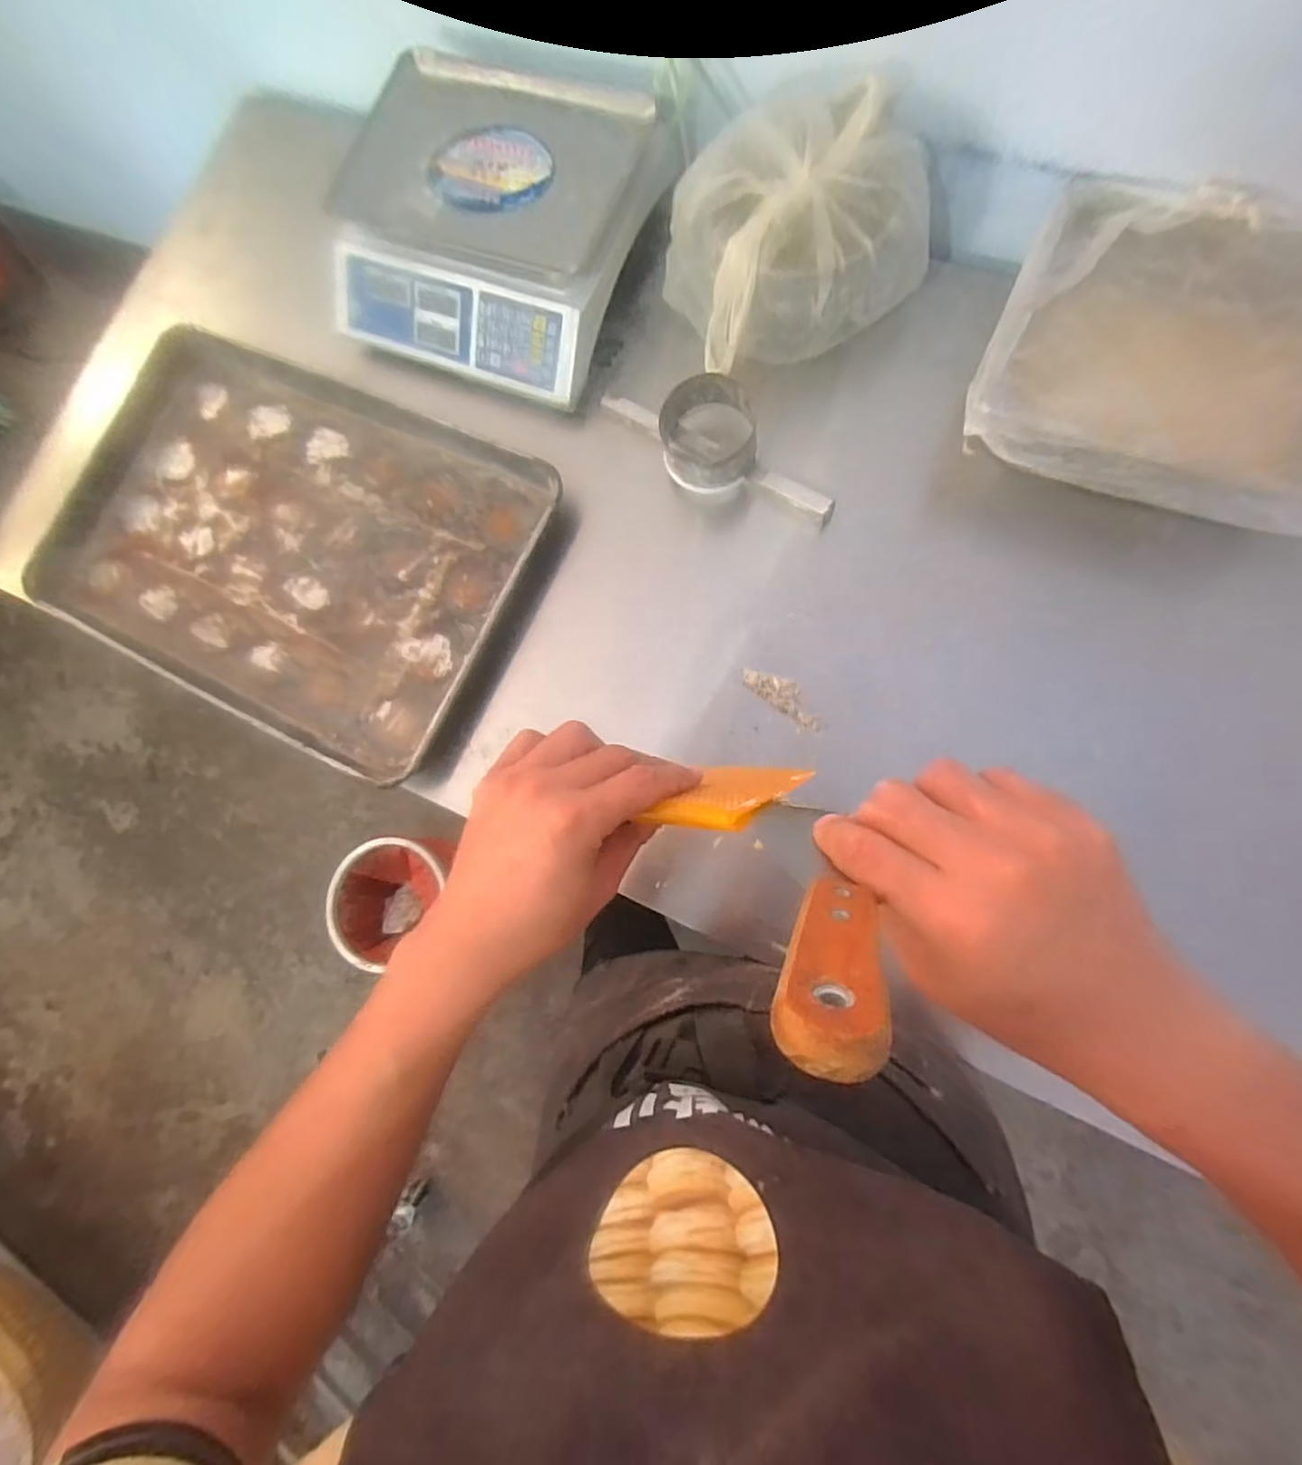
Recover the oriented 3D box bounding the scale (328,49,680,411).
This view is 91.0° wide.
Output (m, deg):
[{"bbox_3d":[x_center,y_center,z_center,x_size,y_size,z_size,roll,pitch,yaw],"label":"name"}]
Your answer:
[{"bbox_3d":[-0.184,-0.588,0.747,0.334,0.100,0.318,24,86,13],"label":"scale"}]

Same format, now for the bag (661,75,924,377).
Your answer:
[{"bbox_3d":[0.146,-0.517,0.675,0.256,0.153,0.199,-20,79,6],"label":"bag"}]

